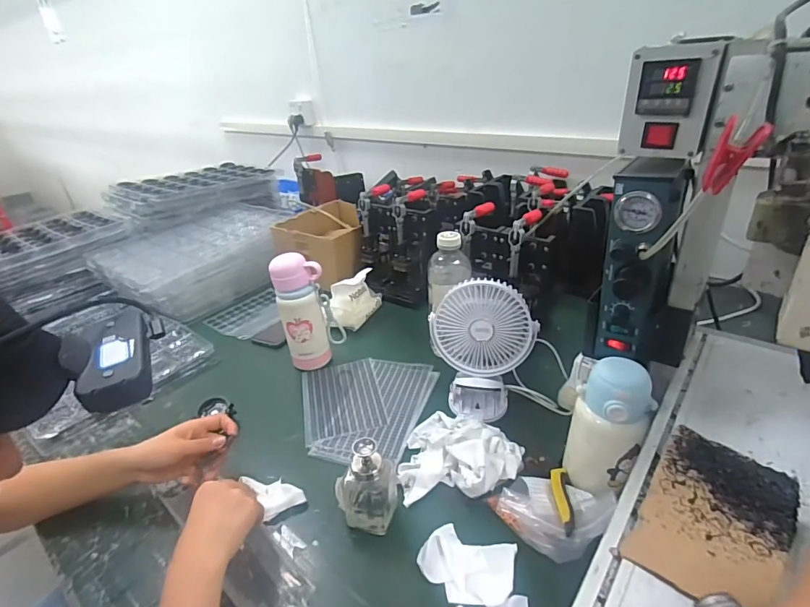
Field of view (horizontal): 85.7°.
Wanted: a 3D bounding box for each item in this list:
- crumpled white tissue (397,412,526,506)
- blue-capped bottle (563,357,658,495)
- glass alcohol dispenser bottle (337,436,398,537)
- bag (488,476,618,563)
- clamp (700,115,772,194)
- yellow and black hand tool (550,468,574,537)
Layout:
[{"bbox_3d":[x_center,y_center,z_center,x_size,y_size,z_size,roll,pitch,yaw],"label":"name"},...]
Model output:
[{"bbox_3d":[0.075,0.190,0.603,0.159,0.054,0.146,-3,29,2],"label":"crumpled white tissue"},{"bbox_3d":[0.242,0.149,0.523,0.082,0.156,0.072,11,33,26],"label":"blue-capped bottle"},{"bbox_3d":[-0.045,0.208,0.525,0.062,0.116,0.066,3,30,12],"label":"glass alcohol dispenser bottle"},{"bbox_3d":[0.172,0.242,0.526,0.122,0.039,0.099,21,38,38],"label":"bag"},{"bbox_3d":[0.251,-0.112,0.333,0.019,0.051,0.029,-14,31,-17],"label":"clamp"},{"bbox_3d":[0.189,0.235,0.526,0.022,0.022,0.096,4,30,14],"label":"yellow and black hand tool"}]

